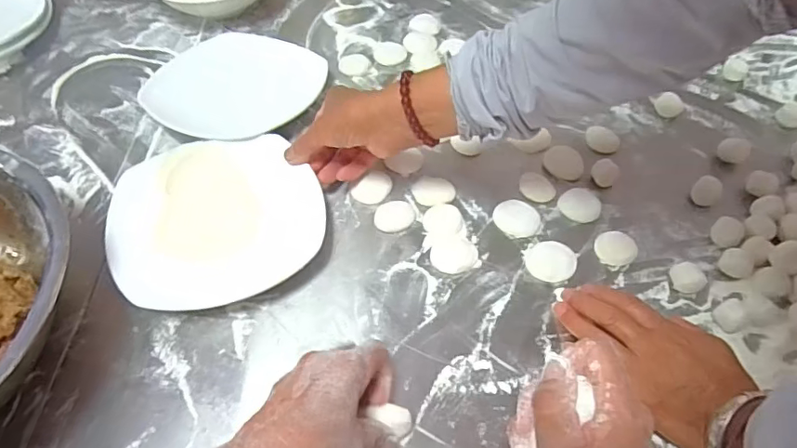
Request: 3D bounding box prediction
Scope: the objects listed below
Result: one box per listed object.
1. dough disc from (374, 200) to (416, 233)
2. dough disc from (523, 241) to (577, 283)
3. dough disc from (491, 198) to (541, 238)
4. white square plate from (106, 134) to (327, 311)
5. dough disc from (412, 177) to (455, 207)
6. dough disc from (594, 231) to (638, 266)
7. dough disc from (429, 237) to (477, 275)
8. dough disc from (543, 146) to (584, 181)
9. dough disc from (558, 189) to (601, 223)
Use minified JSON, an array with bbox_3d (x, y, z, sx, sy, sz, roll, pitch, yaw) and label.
[{"bbox_3d":[-0.003,-0.008,0.501,0.037,0.004,0.034,1,53,-1],"label":"dough disc"},{"bbox_3d":[0.136,0.032,0.474,0.043,0.007,0.042,1,53,-1],"label":"dough disc"},{"bbox_3d":[0.112,-0.006,0.504,0.039,0.004,0.044,-26,58,-20],"label":"dough disc"},{"bbox_3d":[-0.161,-0.007,0.483,0.177,0.030,0.165,-15,55,-13],"label":"white square plate"},{"bbox_3d":[0.034,-0.033,0.519,0.039,0.005,0.039,1,53,-1],"label":"dough disc"},{"bbox_3d":[0.198,0.022,0.486,0.036,0.007,0.036,1,53,-1],"label":"dough disc"},{"bbox_3d":[0.050,0.028,0.475,0.041,0.006,0.035,-1,53,-3],"label":"dough disc"},{"bbox_3d":[0.172,-0.063,0.551,0.036,0.008,0.041,-30,60,-22],"label":"dough disc"},{"bbox_3d":[0.175,-0.018,0.515,0.040,0.005,0.039,1,53,-1],"label":"dough disc"}]

